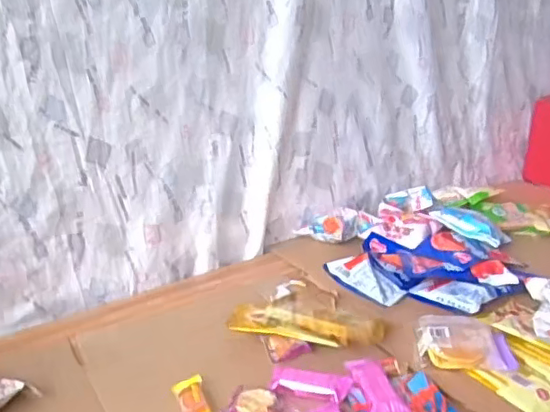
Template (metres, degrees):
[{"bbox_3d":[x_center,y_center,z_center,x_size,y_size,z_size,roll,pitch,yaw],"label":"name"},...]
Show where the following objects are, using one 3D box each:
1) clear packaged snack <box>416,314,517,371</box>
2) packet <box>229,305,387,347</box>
[{"bbox_3d":[0.229,0.167,0.709,0.105,0.031,0.088,3,21,8],"label":"clear packaged snack"},{"bbox_3d":[0.041,0.151,0.743,0.195,0.038,0.065,1,21,5],"label":"packet"}]

